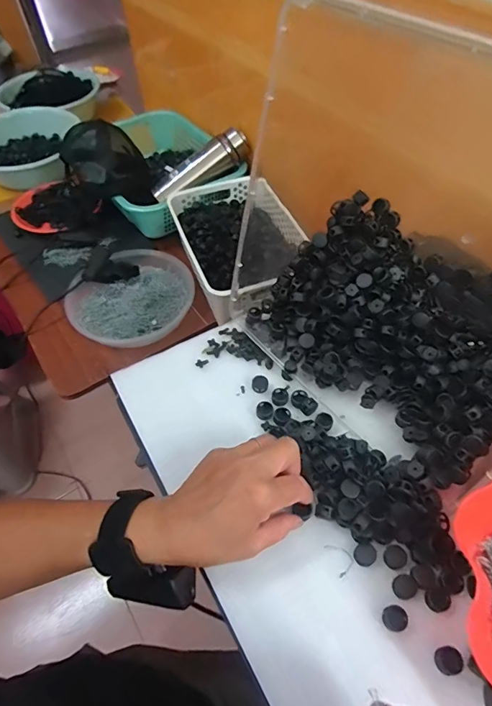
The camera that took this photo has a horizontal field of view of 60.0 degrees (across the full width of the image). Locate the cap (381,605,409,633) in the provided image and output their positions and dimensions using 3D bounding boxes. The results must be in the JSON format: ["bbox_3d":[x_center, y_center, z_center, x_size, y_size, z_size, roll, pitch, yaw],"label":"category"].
[{"bbox_3d":[0.111,0.198,0.318,0.017,0.007,0.016,-1,54,2],"label":"cap"}]

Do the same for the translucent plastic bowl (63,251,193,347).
[{"bbox_3d":[-0.215,-0.100,0.809,0.232,0.046,0.223,-1,54,2],"label":"translucent plastic bowl"}]

